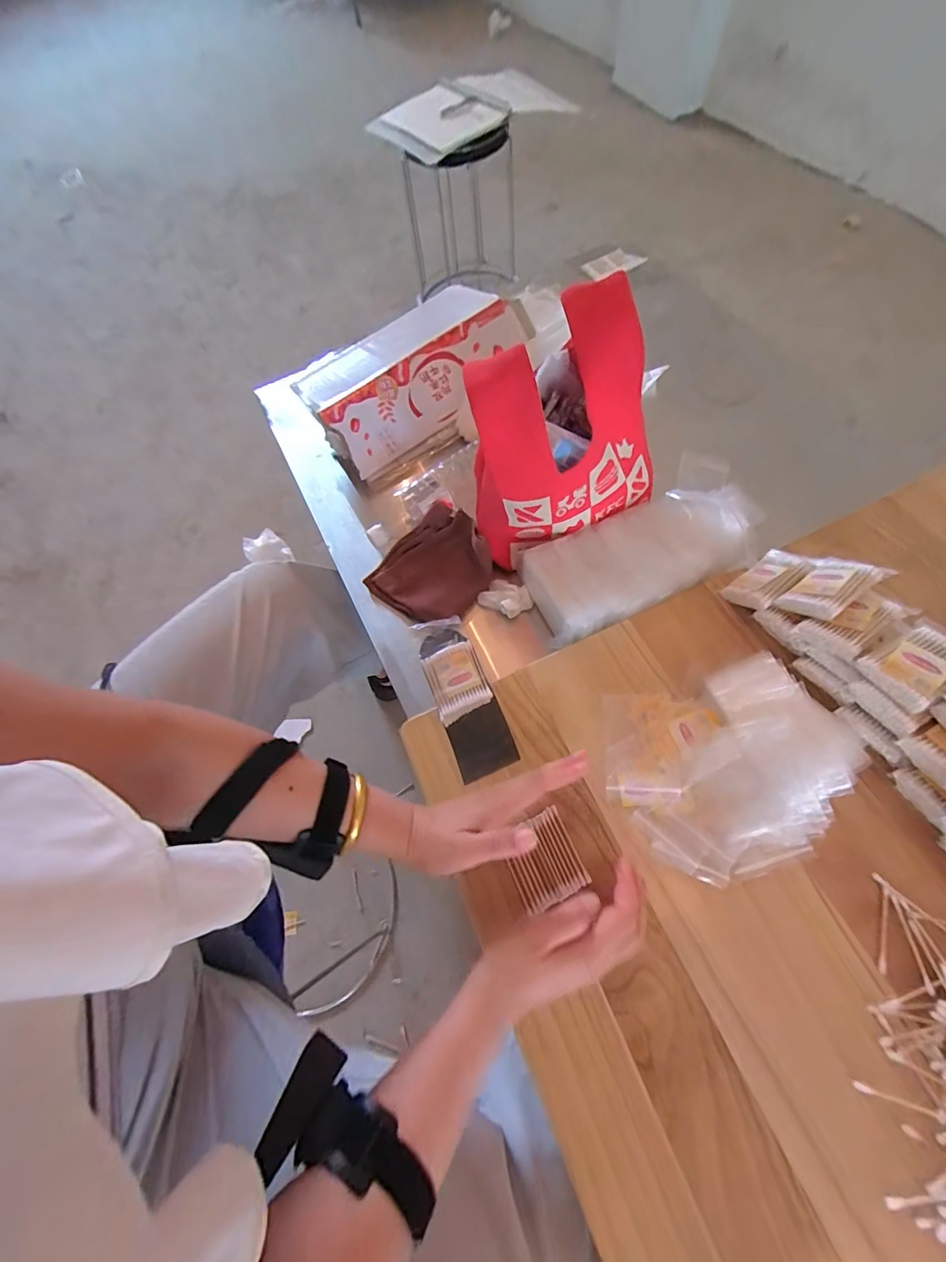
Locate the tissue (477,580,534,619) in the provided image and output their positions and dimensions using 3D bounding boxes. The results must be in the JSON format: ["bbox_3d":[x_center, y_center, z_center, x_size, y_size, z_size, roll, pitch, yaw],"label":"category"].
[{"bbox_3d":[0.041,-0.043,0.574,0.060,0.029,0.044,37,74,19],"label":"tissue"}]

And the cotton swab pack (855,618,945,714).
[{"bbox_3d":[0.400,0.029,0.400,0.090,0.021,0.058,-24,66,-5],"label":"cotton swab pack"}]

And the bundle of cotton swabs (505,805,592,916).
[{"bbox_3d":[0.064,0.210,0.421,0.063,0.005,0.068,-21,65,-9],"label":"bundle of cotton swabs"}]

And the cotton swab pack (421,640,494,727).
[{"bbox_3d":[-0.018,0.056,0.502,0.060,0.016,0.077,-23,66,-5],"label":"cotton swab pack"}]

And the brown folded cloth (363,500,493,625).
[{"bbox_3d":[-0.052,-0.080,0.601,0.157,0.030,0.132,-36,70,-3],"label":"brown folded cloth"}]

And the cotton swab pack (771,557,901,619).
[{"bbox_3d":[0.356,-0.044,0.453,0.083,0.020,0.057,-39,33,-9],"label":"cotton swab pack"}]

